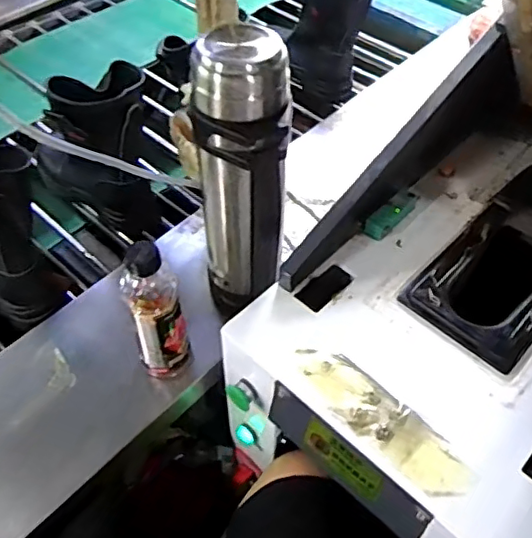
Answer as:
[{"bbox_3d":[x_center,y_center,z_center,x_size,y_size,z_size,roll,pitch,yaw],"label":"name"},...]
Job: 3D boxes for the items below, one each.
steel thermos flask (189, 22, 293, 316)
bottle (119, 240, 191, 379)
[{"bbox_3d":[-0.029,-0.088,0.712,0.107,0.361,0.134,-1,53,-2],"label":"steel thermos flask"},{"bbox_3d":[-0.136,0.059,0.725,0.067,0.224,0.055,-15,55,-12],"label":"bottle"}]

